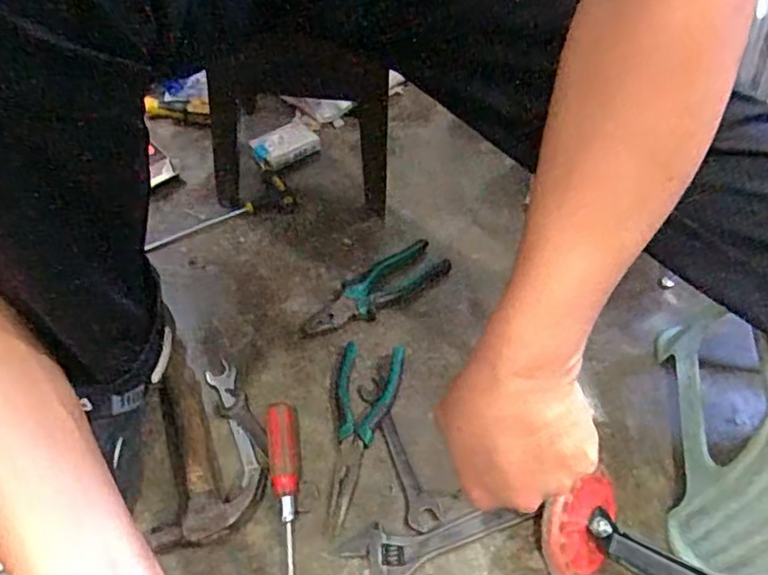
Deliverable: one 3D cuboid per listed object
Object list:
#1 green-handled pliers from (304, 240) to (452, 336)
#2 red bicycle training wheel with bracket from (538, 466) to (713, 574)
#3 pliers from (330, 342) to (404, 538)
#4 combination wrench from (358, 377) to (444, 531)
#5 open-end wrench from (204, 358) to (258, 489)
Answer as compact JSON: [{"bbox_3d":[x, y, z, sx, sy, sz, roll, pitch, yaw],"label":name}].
[{"bbox_3d":[-0.002,0.000,0.723,0.193,0.031,0.050,-34,61,-27],"label":"green-handled pliers"},{"bbox_3d":[0.235,0.245,0.531,0.230,0.068,0.094,31,55,3],"label":"red bicycle training wheel with bracket"},{"bbox_3d":[-0.031,0.136,0.608,0.067,0.021,0.185,12,52,5],"label":"pliers"},{"bbox_3d":[0.012,0.161,0.615,0.029,0.011,0.158,-16,55,-16],"label":"combination wrench"},{"bbox_3d":[-0.150,0.134,0.628,0.029,0.004,0.140,-18,55,-18],"label":"open-end wrench"}]

